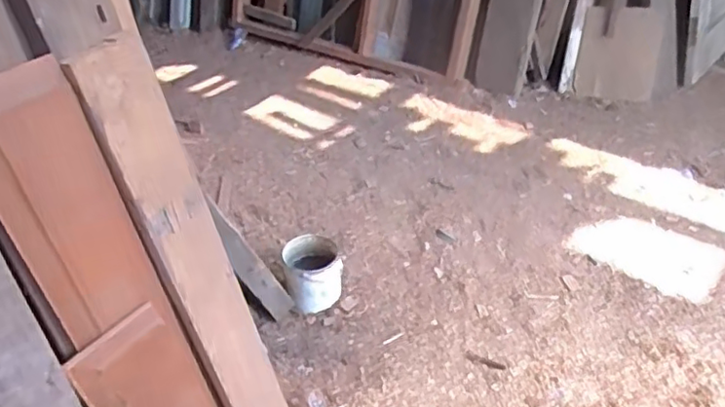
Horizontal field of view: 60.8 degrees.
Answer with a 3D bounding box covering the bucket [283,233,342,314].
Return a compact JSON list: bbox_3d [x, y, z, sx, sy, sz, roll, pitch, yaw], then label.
[{"bbox_3d":[-0.155,0.216,1.951,0.170,0.175,0.216,-11,39,-9],"label":"bucket"}]

